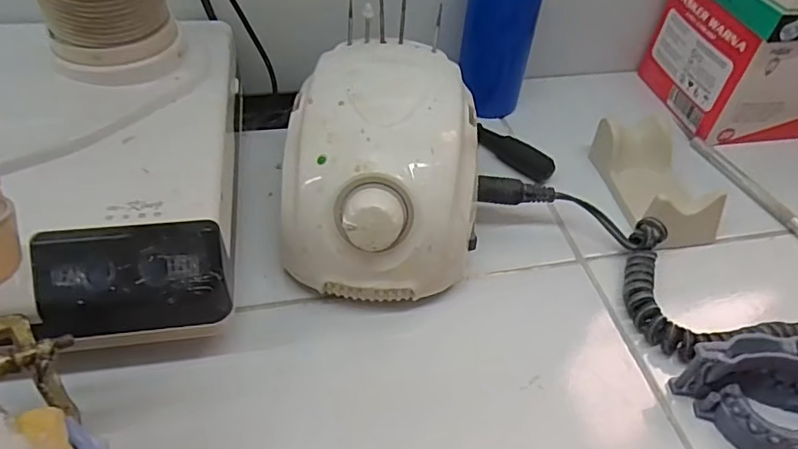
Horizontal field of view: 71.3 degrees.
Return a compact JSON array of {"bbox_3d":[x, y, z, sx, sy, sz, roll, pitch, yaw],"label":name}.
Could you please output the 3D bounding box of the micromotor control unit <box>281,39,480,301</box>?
[{"bbox_3d":[-0.007,-0.030,0.312,0.101,0.084,0.137,5,46,0],"label":"micromotor control unit"}]

